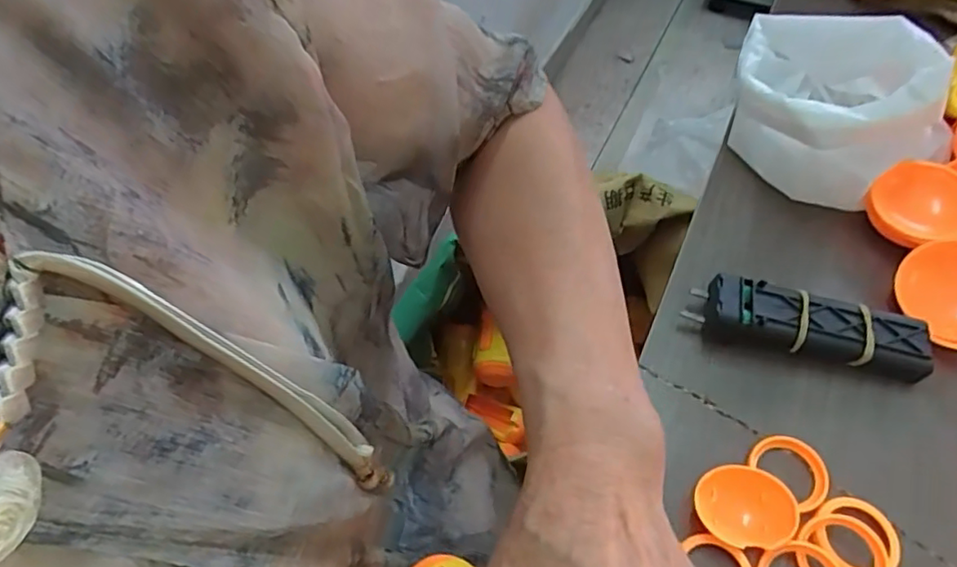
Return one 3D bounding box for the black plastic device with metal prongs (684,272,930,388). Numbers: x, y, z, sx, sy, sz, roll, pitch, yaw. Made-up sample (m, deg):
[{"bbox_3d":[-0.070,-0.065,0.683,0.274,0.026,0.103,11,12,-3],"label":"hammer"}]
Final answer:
[{"bbox_3d":[0.175,0.022,0.312,0.117,0.020,0.032,11,57,9],"label":"black plastic device with metal prongs"}]

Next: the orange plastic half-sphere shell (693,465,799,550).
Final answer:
[{"bbox_3d":[0.122,0.103,0.269,0.043,0.012,0.032,5,56,5],"label":"orange plastic half-sphere shell"}]

